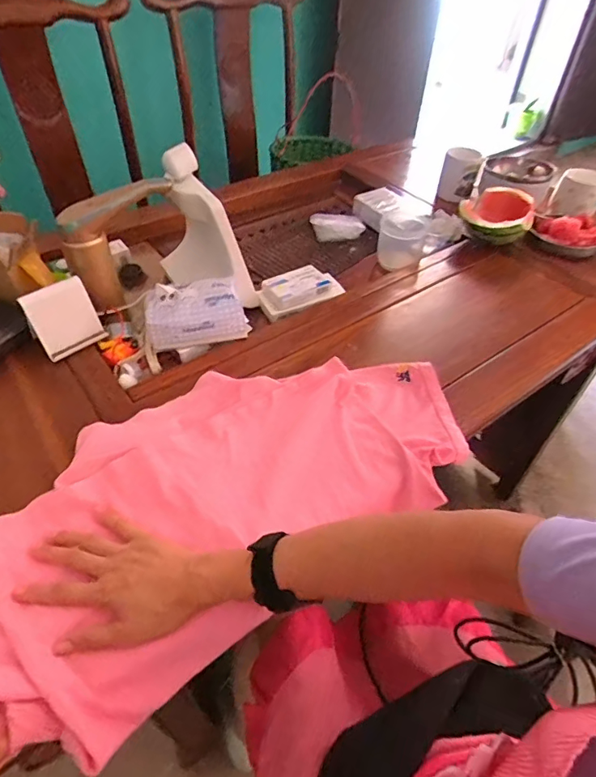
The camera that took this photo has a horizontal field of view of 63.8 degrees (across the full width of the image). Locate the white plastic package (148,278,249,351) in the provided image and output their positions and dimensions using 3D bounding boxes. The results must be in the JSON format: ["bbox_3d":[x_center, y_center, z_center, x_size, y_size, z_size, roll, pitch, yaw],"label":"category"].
[{"bbox_3d":[-0.148,-0.107,0.709,0.141,0.084,0.064,-5,48,-8],"label":"white plastic package"}]

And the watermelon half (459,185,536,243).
[{"bbox_3d":[0.409,-0.356,0.990,0.142,0.079,0.184,22,49,16],"label":"watermelon half"}]

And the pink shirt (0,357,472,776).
[{"bbox_3d":[-0.086,0.118,0.549,0.625,0.079,0.290,-27,54,-28],"label":"pink shirt"}]

